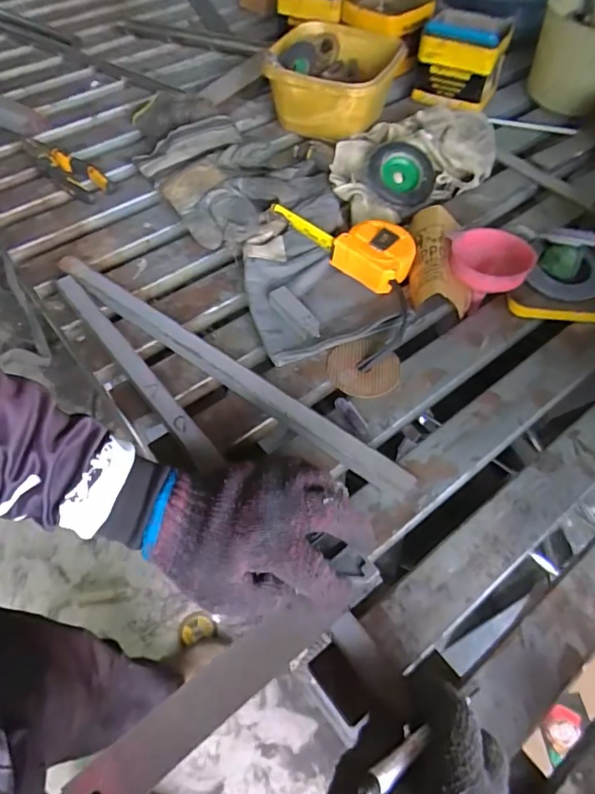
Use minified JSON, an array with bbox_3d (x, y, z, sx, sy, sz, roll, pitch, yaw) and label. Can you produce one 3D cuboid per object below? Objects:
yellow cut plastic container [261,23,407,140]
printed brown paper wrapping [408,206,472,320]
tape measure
[{"bbox_3d":[0.051,-0.460,0.747,0.176,0.086,0.177,11,58,8],"label":"yellow cut plastic container"},{"bbox_3d":[0.157,-0.155,0.574,0.068,0.042,0.134,-2,57,-1],"label":"printed brown paper wrapping"},{"bbox_3d":[0.065,-0.180,0.592,0.146,0.041,0.075,35,64,21],"label":"tape measure"}]

